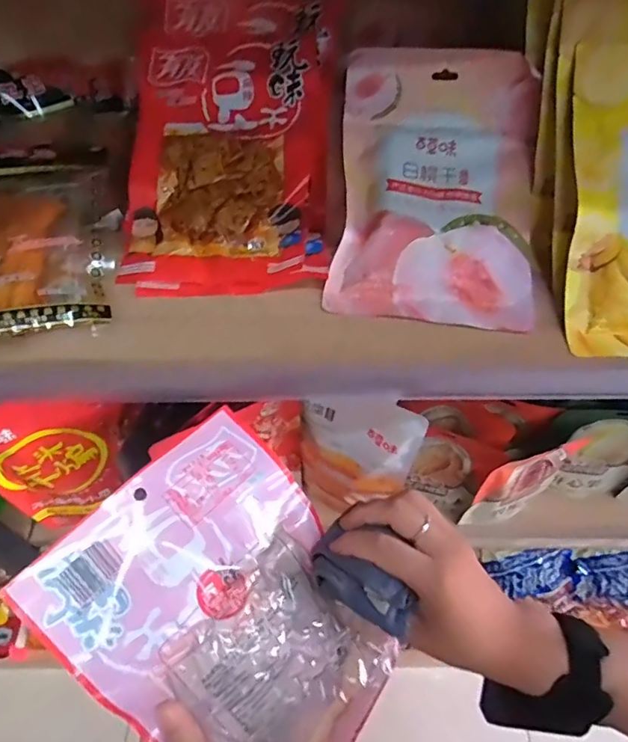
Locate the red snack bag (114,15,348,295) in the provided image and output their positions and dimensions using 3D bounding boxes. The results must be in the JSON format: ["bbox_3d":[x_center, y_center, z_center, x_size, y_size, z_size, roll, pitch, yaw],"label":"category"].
[{"bbox_3d":[-0.072,-0.191,0.475,0.187,0.032,0.256,-1,78,4],"label":"red snack bag"}]

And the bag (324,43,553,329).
[{"bbox_3d":[0.110,-0.160,0.447,0.174,0.039,0.237,5,80,4],"label":"bag"}]

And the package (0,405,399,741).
[{"bbox_3d":[-0.039,0.164,0.334,0.158,0.024,0.237,-41,100,-34],"label":"package"}]

